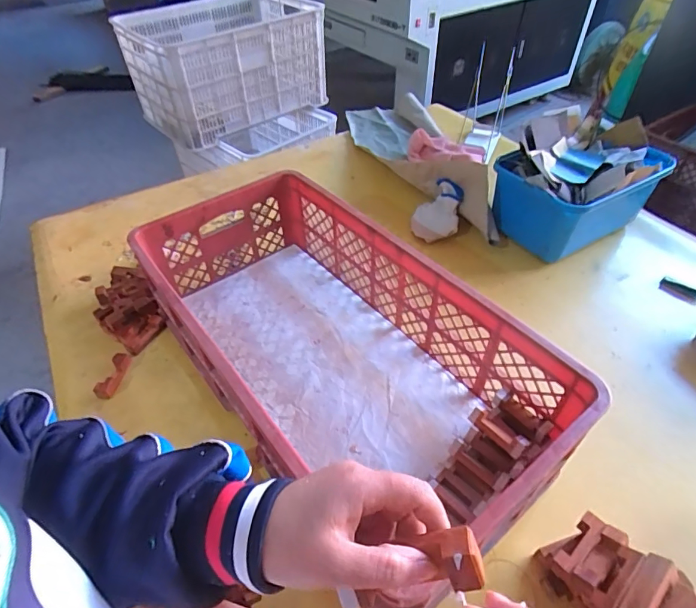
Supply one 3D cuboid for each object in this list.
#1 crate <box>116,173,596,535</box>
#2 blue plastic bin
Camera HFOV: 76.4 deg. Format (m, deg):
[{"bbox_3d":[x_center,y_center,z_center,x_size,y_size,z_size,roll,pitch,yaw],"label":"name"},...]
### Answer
[{"bbox_3d":[-0.029,0.053,0.651,0.319,0.178,0.640,-31,53,-24],"label":"crate"},{"bbox_3d":[0.460,-0.227,0.905,0.284,0.163,0.199,-24,51,-19],"label":"blue plastic bin"}]

